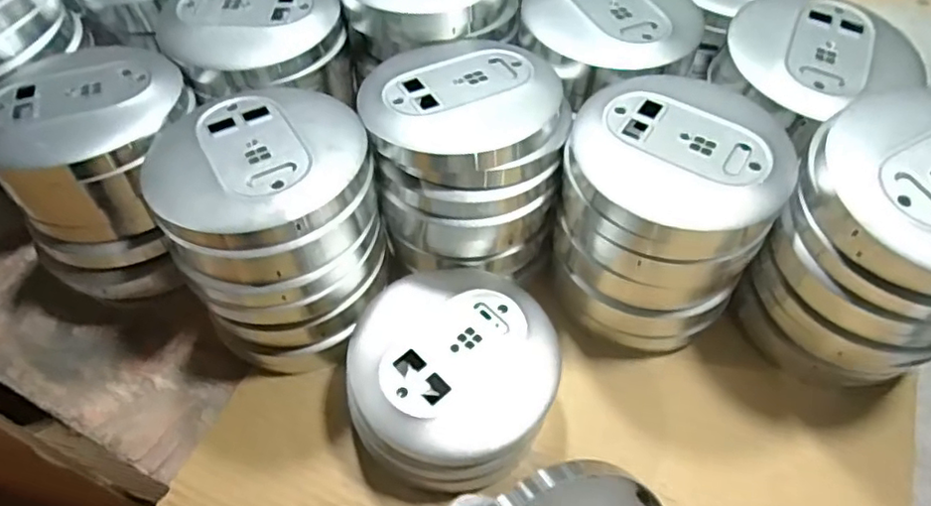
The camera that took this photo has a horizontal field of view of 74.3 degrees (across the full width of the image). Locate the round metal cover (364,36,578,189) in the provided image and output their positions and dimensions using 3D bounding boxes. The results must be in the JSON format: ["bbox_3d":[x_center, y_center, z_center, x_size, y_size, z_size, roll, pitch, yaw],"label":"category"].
[{"bbox_3d":[-0.007,-0.102,0.430,0.126,0.046,0.127,-21,57,-13],"label":"round metal cover"}]

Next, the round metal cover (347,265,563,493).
[{"bbox_3d":[-0.008,0.075,0.404,0.129,0.034,0.142,9,58,7],"label":"round metal cover"}]

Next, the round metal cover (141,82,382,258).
[{"bbox_3d":[-0.127,-0.056,0.388,0.131,0.039,0.120,0,55,0],"label":"round metal cover"}]

